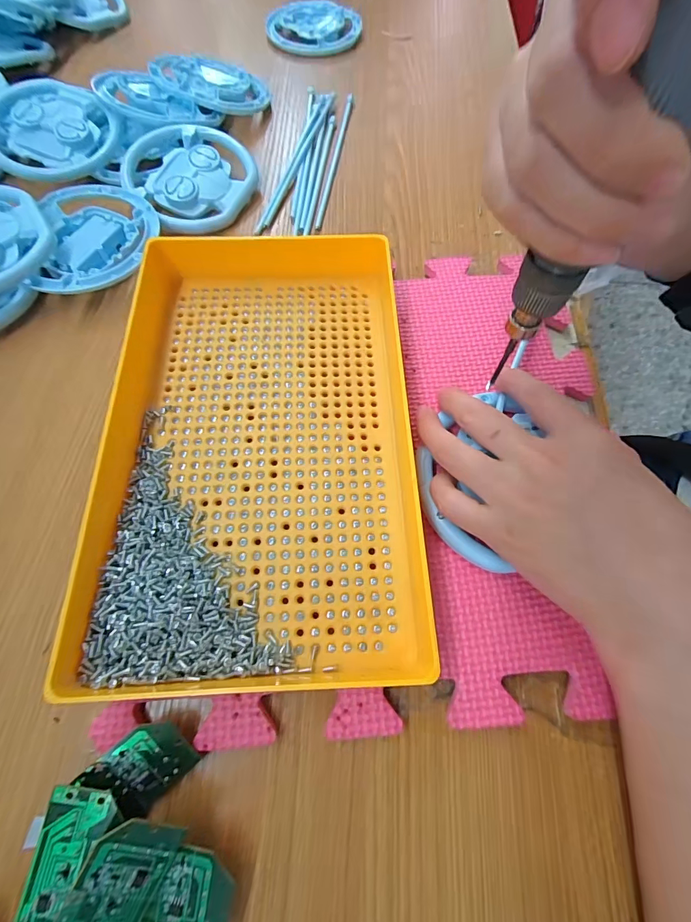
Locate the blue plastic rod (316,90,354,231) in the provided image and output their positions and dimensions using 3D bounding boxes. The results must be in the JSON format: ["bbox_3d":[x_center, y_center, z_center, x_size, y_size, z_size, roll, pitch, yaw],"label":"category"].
[{"bbox_3d":[-0.009,-0.270,0.346,0.008,0.008,0.187,8,66,1],"label":"blue plastic rod"}]

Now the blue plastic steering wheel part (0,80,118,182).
[{"bbox_3d":[-0.245,-0.274,0.320,0.098,0.021,0.101,-26,70,-13],"label":"blue plastic steering wheel part"}]

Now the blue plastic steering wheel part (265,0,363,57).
[{"bbox_3d":[-0.033,-0.480,0.429,0.103,0.011,0.094,1,66,-2],"label":"blue plastic steering wheel part"}]

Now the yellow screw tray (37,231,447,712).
[{"bbox_3d":[-0.044,-0.019,0.211,0.165,0.042,0.246,-1,66,-3],"label":"yellow screw tray"}]

